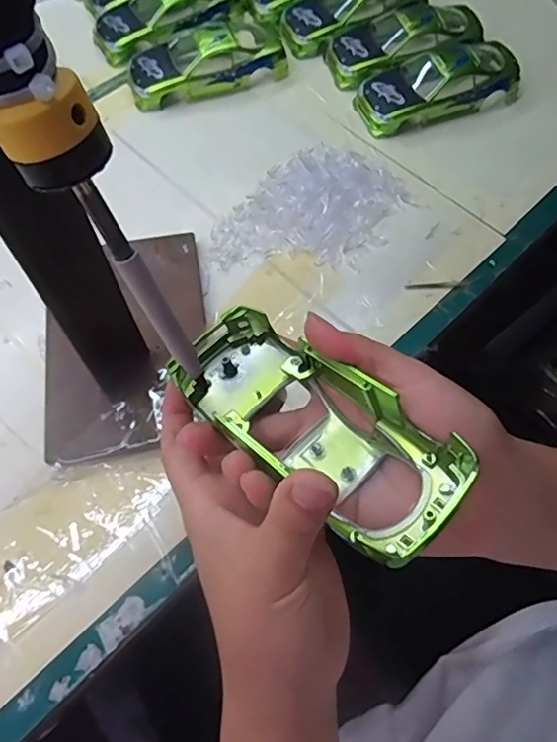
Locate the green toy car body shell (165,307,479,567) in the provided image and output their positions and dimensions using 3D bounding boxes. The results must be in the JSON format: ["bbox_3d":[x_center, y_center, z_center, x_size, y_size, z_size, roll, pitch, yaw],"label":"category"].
[{"bbox_3d":[0.011,0.021,0.234,0.136,0.035,0.054,34,68,30],"label":"green toy car body shell"}]

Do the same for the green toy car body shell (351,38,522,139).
[{"bbox_3d":[0.128,-0.235,0.454,0.131,0.037,0.064,-18,66,-10],"label":"green toy car body shell"}]

